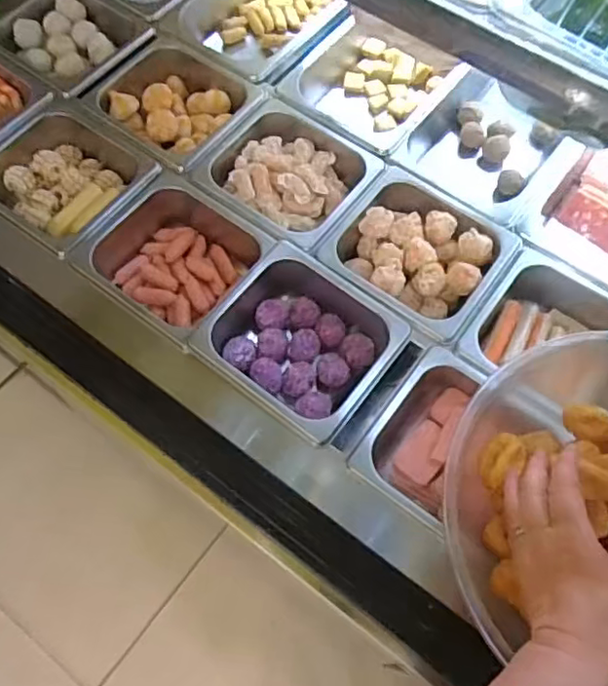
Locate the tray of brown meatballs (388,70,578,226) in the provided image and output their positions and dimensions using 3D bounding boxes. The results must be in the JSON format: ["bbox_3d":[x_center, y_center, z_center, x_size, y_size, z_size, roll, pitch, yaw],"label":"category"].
[{"bbox_3d":[0.230,-0.242,0.795,0.157,0.095,0.241,33,70,13],"label":"tray of brown meatballs"}]

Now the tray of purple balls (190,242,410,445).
[{"bbox_3d":[0.000,0.006,0.655,0.177,0.075,0.158,34,70,14],"label":"tray of purple balls"}]

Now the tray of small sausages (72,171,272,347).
[{"bbox_3d":[-0.137,-0.087,0.690,0.165,0.075,0.161,32,70,13],"label":"tray of small sausages"}]

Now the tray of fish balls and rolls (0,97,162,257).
[{"bbox_3d":[-0.274,-0.190,0.720,0.181,0.065,0.165,35,70,14],"label":"tray of fish balls and rolls"}]

